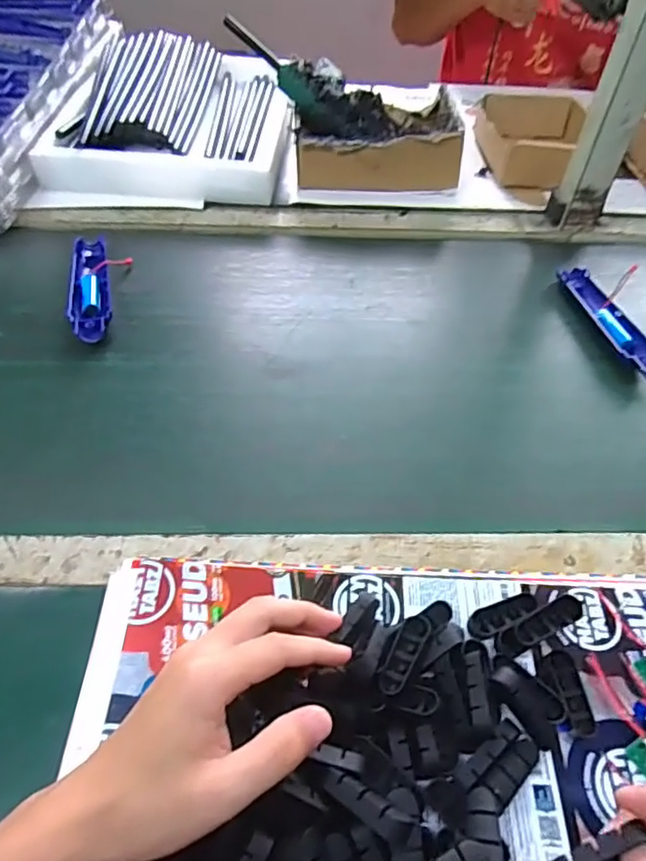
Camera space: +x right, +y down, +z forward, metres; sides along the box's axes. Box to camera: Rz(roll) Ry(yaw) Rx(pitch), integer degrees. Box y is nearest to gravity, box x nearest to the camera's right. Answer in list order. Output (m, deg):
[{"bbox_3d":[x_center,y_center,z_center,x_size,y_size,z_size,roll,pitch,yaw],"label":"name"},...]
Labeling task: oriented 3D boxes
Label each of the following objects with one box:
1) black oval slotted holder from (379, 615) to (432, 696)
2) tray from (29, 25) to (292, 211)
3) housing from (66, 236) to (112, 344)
[{"bbox_3d":[0.047,0.128,0.326,0.017,0.007,0.048,23,53,19],"label":"black oval slotted holder"},{"bbox_3d":[-0.194,-0.431,0.786,0.301,0.085,0.387,2,50,-3],"label":"tray"},{"bbox_3d":[-0.238,-0.146,0.581,0.039,0.020,0.168,-13,50,-11],"label":"housing"}]

